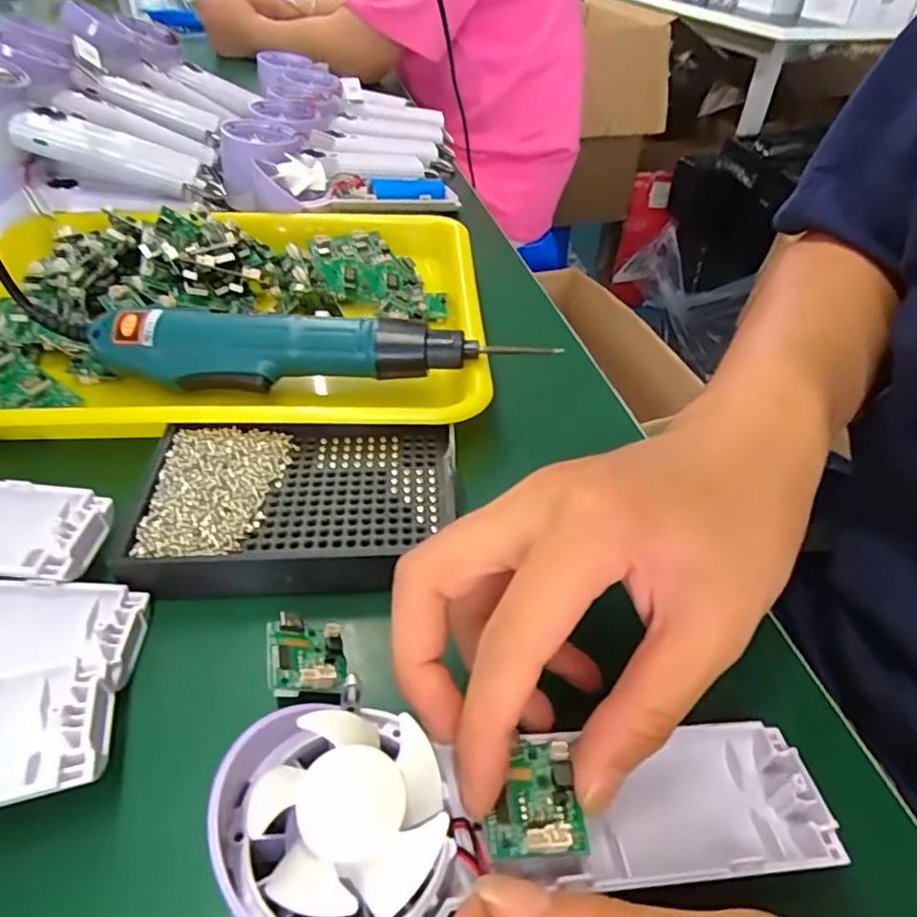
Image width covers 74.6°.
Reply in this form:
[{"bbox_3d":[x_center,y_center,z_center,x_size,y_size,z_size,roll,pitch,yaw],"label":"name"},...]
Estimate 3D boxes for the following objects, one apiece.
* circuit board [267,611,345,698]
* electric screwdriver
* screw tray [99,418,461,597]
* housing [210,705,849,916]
[{"bbox_3d":[-0.056,0.072,0.221,0.025,0.011,0.033,-9,44,-11],"label":"circuit board"},{"bbox_3d":[-0.077,-0.057,0.321,0.227,0.033,0.033,2,43,1],"label":"electric screwdriver"},{"bbox_3d":[-0.071,0.018,0.270,0.135,0.023,0.088,0,43,-2],"label":"screw tray"},{"bbox_3d":[0.025,0.099,0.172,0.173,0.029,0.060,7,41,-20],"label":"housing"}]

